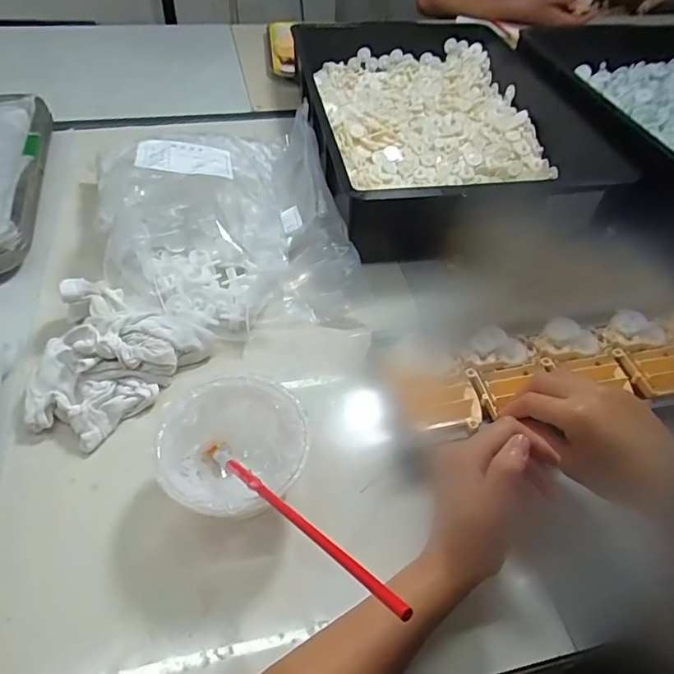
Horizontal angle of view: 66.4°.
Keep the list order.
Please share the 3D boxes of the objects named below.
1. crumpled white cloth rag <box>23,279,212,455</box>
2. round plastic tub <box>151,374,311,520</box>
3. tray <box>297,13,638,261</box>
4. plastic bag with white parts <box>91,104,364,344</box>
[{"bbox_3d":[-0.211,0.019,0.464,0.135,0.050,0.146,20,51,13],"label":"crumpled white cloth rag"},{"bbox_3d":[-0.078,0.095,0.402,0.107,0.064,0.112,2,49,-2],"label":"round plastic tub"},{"bbox_3d":[0.138,-0.319,0.753,0.354,0.102,0.501,-5,50,-8],"label":"tray"},{"bbox_3d":[-0.131,-0.150,0.587,0.257,0.109,0.320,-9,50,-11],"label":"plastic bag with white parts"}]

